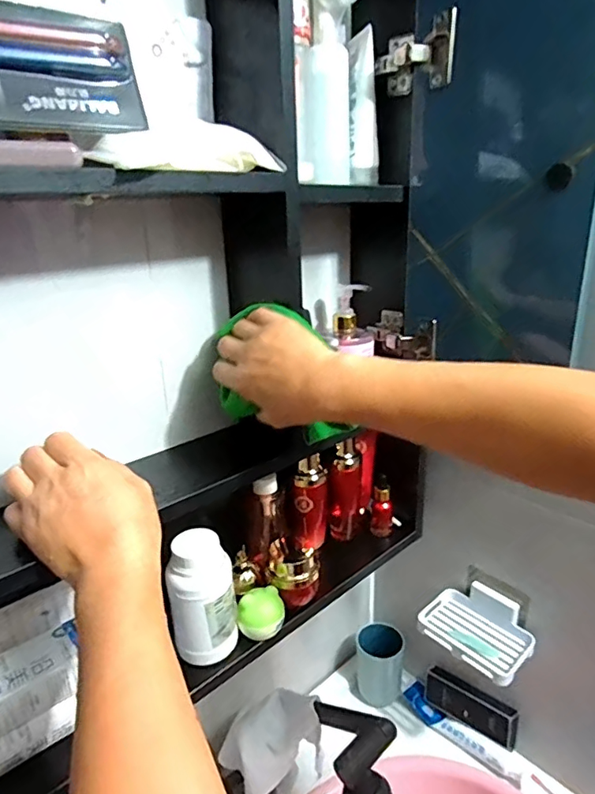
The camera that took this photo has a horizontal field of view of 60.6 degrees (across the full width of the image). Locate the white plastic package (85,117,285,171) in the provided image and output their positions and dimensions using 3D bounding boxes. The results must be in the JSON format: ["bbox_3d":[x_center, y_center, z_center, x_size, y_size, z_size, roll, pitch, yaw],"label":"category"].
[{"bbox_3d":[-0.085,-0.193,0.391,0.066,0.039,0.146,16,26,40],"label":"white plastic package"}]

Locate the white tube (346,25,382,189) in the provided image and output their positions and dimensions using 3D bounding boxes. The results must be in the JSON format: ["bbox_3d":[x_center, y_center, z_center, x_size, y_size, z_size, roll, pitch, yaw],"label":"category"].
[{"bbox_3d":[0.072,-0.304,0.541,0.032,0.140,0.028,2,20,13],"label":"white tube"}]

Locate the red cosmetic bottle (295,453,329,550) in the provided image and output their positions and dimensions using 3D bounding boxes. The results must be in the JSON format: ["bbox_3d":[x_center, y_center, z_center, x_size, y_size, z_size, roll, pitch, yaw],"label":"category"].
[{"bbox_3d":[0.018,0.125,0.611,0.037,0.112,0.045,-1,20,3],"label":"red cosmetic bottle"}]

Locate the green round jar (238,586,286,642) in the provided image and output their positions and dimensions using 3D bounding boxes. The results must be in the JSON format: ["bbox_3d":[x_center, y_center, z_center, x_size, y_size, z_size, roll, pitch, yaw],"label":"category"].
[{"bbox_3d":[-0.036,0.216,0.516,0.044,0.040,0.035,0,20,6],"label":"green round jar"}]

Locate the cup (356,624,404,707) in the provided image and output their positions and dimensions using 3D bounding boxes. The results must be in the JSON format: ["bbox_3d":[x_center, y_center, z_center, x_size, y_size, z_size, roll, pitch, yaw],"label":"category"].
[{"bbox_3d":[0.127,0.418,0.782,0.068,0.110,0.070,-2,20,1],"label":"cup"}]

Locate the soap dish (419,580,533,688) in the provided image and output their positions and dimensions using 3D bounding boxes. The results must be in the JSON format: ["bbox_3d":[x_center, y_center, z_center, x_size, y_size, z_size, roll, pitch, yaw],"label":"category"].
[{"bbox_3d":[0.227,0.292,0.657,0.092,0.044,0.136,-20,26,-41],"label":"soap dish"}]

